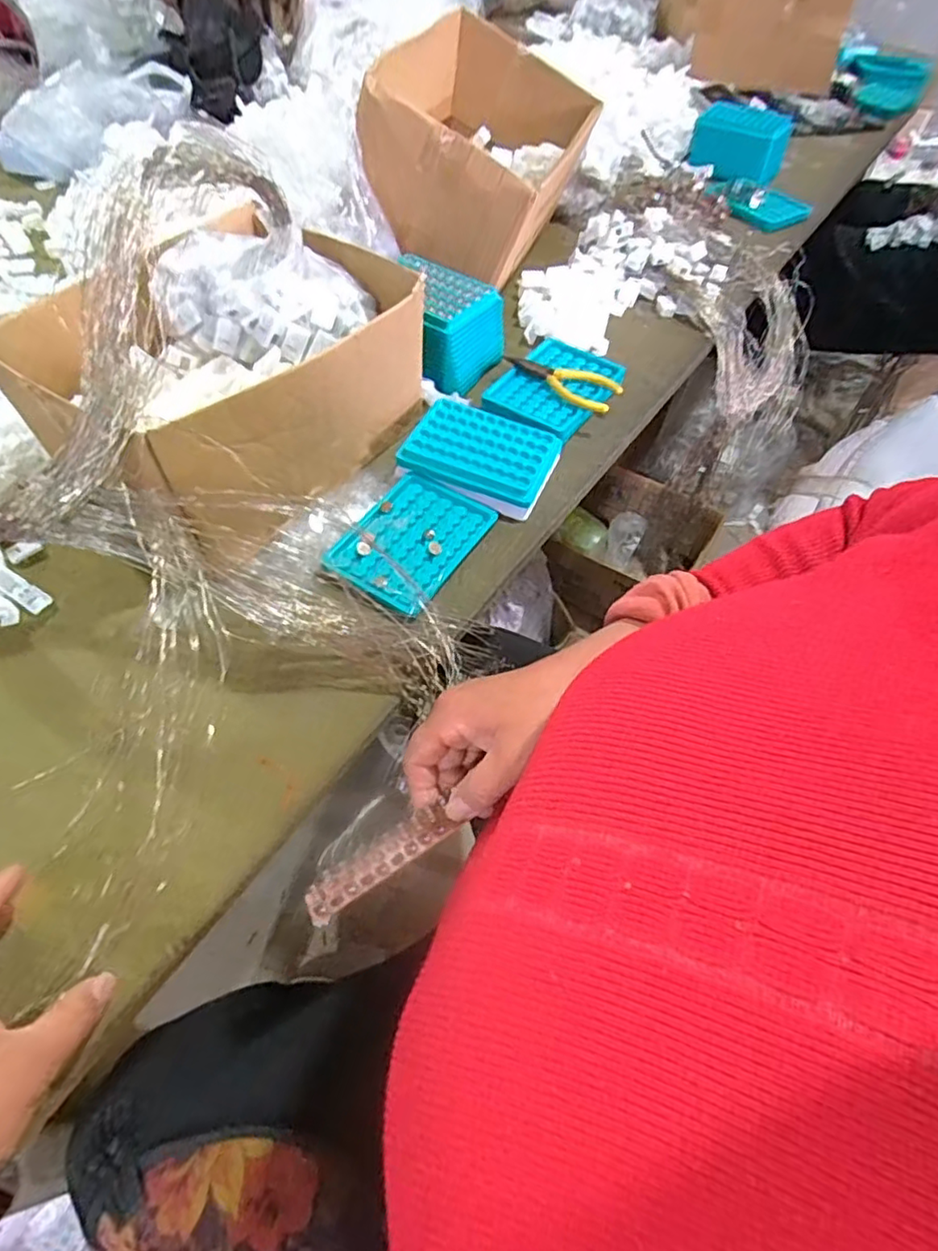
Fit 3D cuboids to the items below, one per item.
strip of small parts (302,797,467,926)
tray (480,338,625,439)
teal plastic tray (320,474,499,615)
[{"bbox_3d":[-0.054,0.142,0.370,0.095,0.008,0.023,-31,63,-9],"label":"strip of small parts"},{"bbox_3d":[0.087,-0.242,0.633,0.104,0.027,0.144,33,63,19],"label":"tray"},{"bbox_3d":[-0.047,-0.072,0.524,0.094,0.016,0.131,28,62,16],"label":"teal plastic tray"}]

